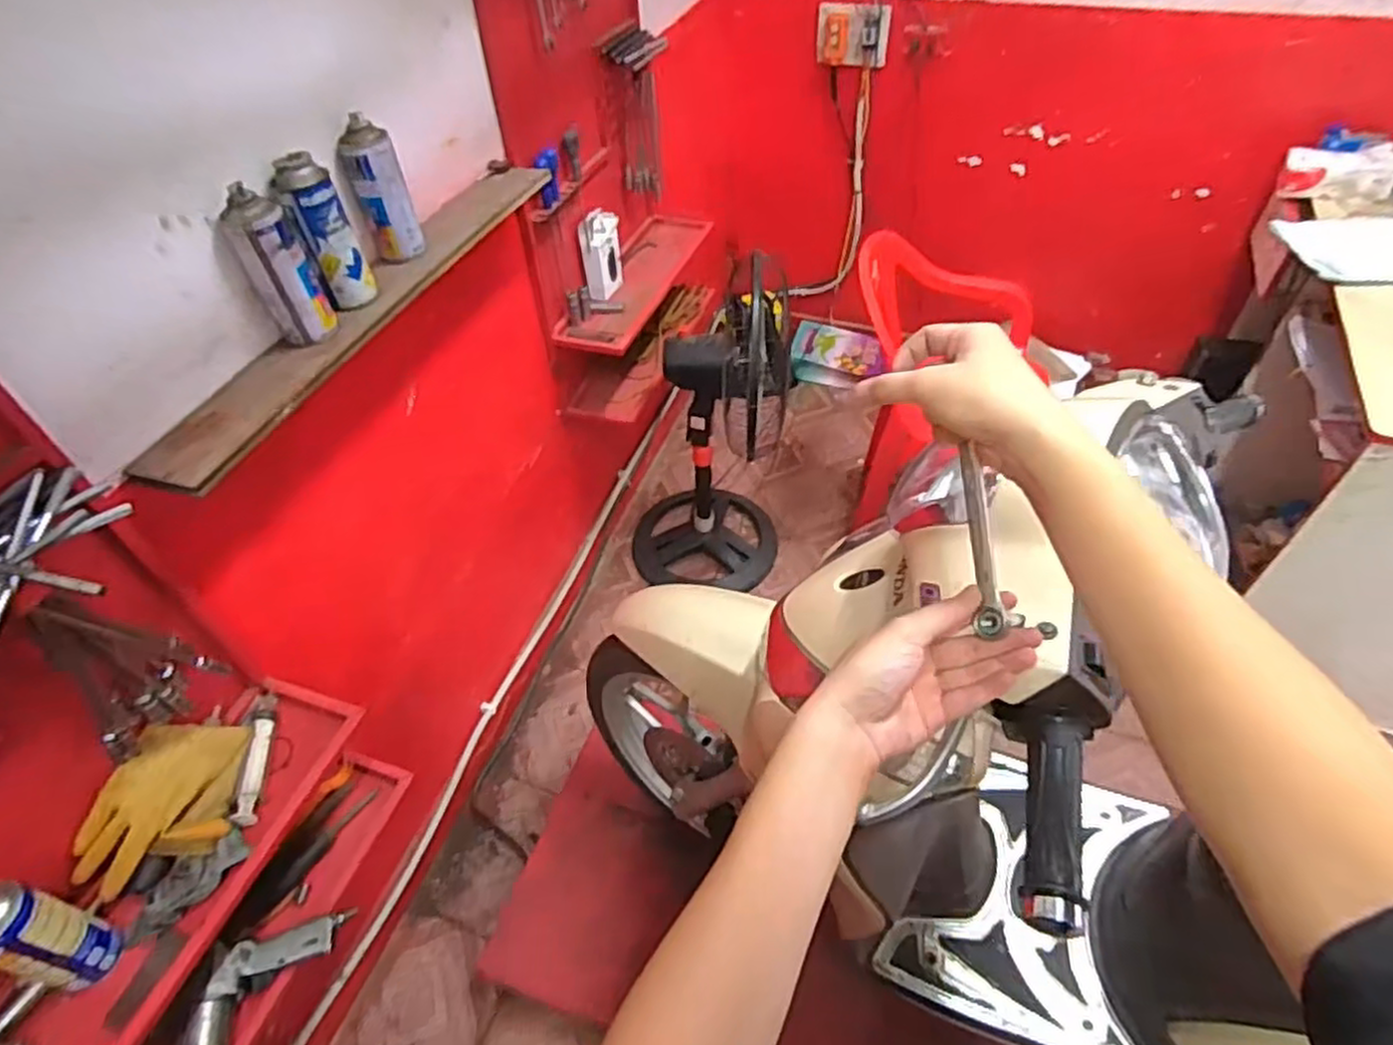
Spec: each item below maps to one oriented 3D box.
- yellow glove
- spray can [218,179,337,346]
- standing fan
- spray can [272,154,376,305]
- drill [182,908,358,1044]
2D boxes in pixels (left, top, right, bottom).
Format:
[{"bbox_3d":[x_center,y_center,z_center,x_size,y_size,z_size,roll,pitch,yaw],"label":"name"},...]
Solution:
[{"bbox_3d":[-0.591,0.316,0.841,0.095,0.095,0.199,11,50,13],"label":"yellow glove"},{"bbox_3d":[-0.477,-0.292,0.854,0.061,0.167,0.055,-25,51,-18],"label":"spray can"},{"bbox_3d":[0.021,-0.203,1.803,0.357,0.781,0.377,-2,48,2],"label":"standing fan"},{"bbox_3d":[-0.448,-0.350,0.908,0.062,0.170,0.054,-21,50,-15],"label":"spray can"},{"bbox_3d":[-0.527,0.545,0.887,0.079,0.047,0.228,26,54,24],"label":"drill"}]

